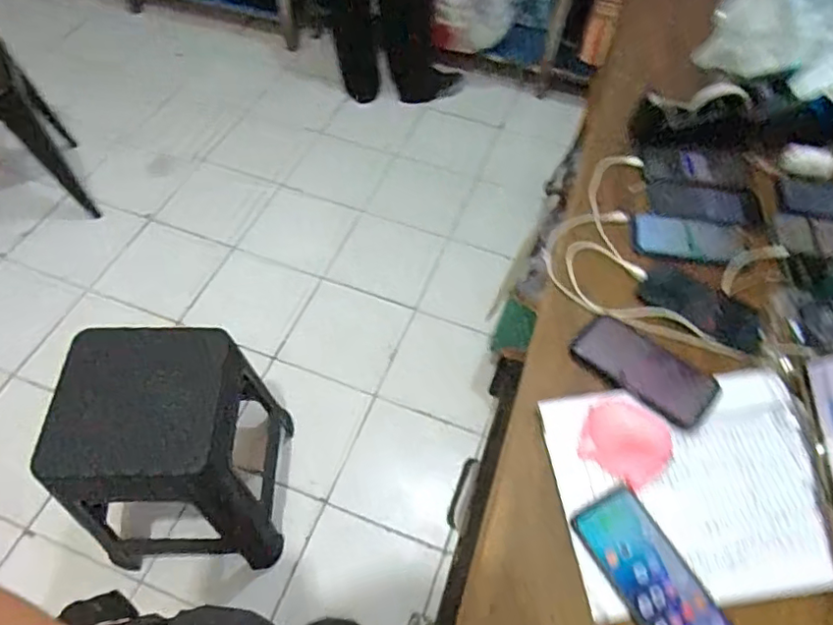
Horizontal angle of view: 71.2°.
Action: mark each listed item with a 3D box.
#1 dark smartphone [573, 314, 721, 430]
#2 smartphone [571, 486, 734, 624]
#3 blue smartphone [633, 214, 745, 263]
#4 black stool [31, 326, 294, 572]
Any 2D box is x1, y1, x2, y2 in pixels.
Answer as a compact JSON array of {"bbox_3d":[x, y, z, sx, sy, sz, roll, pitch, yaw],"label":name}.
[{"bbox_3d":[0.279,0.066,0.706,0.164,0.008,0.092,38,62,20],"label":"dark smartphone"},{"bbox_3d":[0.236,0.263,0.576,0.083,0.014,0.168,-26,61,-19],"label":"smartphone"},{"bbox_3d":[0.394,-0.107,0.846,0.163,0.008,0.081,7,56,1],"label":"blue smartphone"},{"bbox_3d":[-0.453,0.283,1.153,0.316,0.479,0.319,1,56,-3],"label":"black stool"}]

